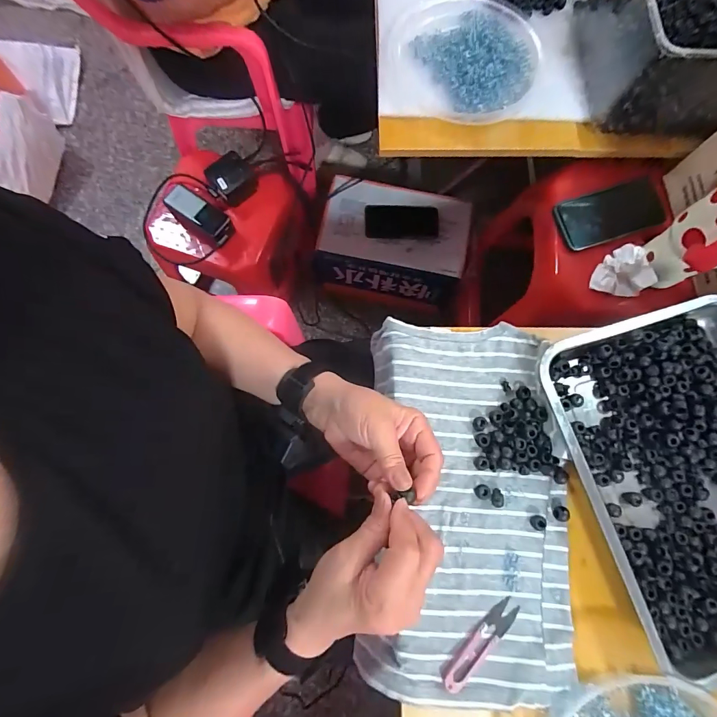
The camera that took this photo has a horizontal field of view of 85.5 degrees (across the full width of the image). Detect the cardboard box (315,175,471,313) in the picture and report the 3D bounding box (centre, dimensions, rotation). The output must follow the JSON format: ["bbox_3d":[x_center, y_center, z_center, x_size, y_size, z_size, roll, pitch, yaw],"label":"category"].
[{"bbox_3d":[0.078,-0.271,0.946,0.331,0.158,0.231,8,78,1],"label":"cardboard box"}]

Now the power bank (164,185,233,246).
[{"bbox_3d":[-0.308,-0.277,0.755,0.140,0.038,0.061,38,80,7],"label":"power bank"}]

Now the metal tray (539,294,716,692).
[{"bbox_3d":[0.380,0.117,0.417,0.291,0.038,0.350,-16,79,-4],"label":"metal tray"}]

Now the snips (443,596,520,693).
[{"bbox_3d":[0.124,0.288,0.389,0.102,0.007,0.024,-44,82,-9],"label":"snips"}]

